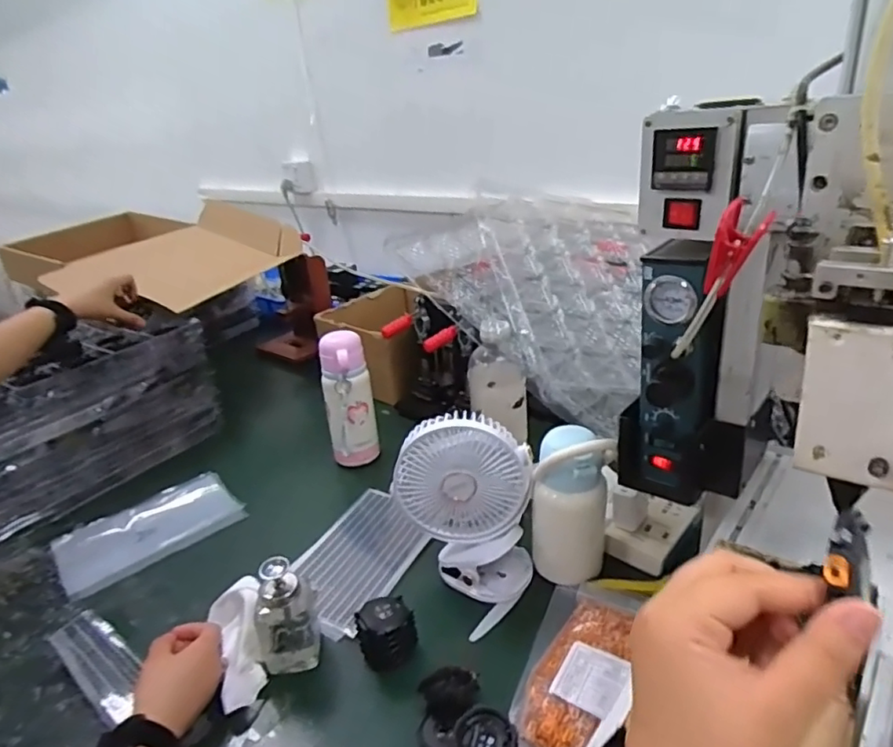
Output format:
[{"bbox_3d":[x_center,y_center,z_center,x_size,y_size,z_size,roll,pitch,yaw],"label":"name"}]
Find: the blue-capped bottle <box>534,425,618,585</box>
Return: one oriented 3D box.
[{"bbox_3d":[0.143,0.145,0.673,0.085,0.184,0.064,0,26,11],"label":"blue-capped bottle"}]

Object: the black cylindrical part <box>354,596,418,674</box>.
[{"bbox_3d":[-0.061,0.267,0.609,0.055,0.056,0.045,-18,28,-25],"label":"black cylindrical part"}]

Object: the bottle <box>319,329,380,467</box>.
[{"bbox_3d":[-0.150,0.046,0.916,0.073,0.206,0.062,-8,25,-7],"label":"bottle"}]

